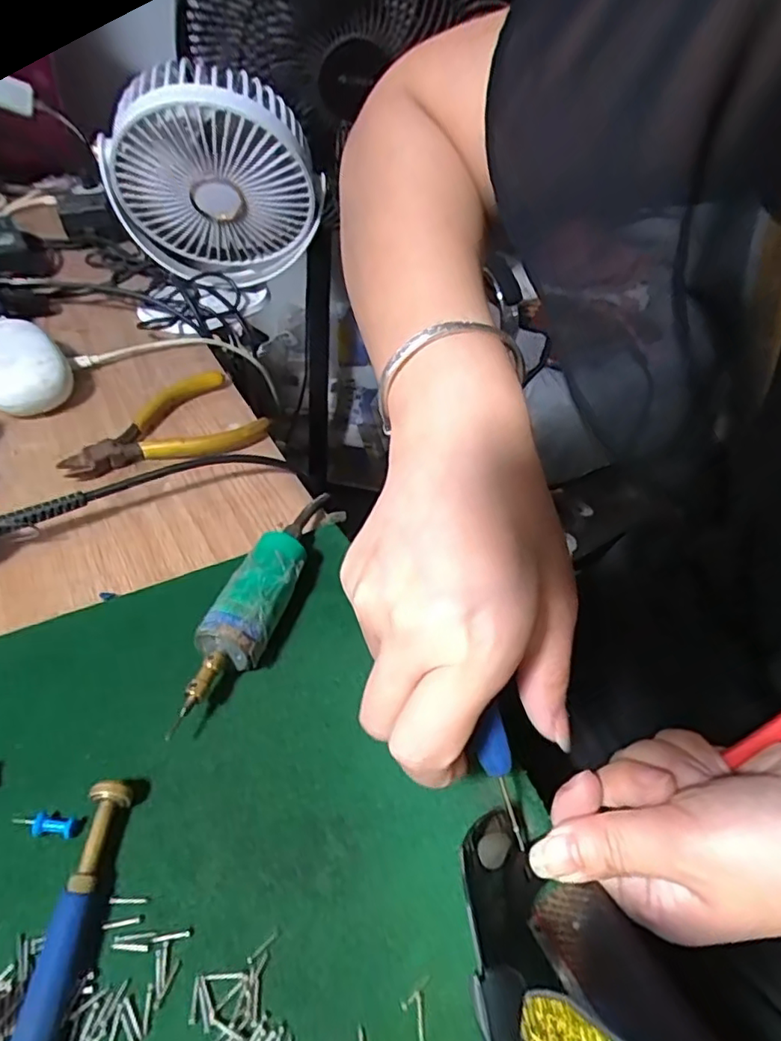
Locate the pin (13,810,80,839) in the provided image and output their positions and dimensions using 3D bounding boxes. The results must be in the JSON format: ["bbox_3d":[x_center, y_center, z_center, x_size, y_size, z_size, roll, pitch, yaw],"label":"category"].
[{"bbox_3d":[-0.124,0.108,0.214,0.023,0.008,0.009,11,44,6],"label":"pin"}]

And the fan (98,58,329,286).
[{"bbox_3d":[-0.139,-0.261,0.472,0.153,0.159,0.049,-17,66,33],"label":"fan"}]

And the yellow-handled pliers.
[{"bbox_3d":[-0.146,-0.057,0.378,0.118,0.014,0.077,-27,53,-29],"label":"yellow-handled pliers"}]

